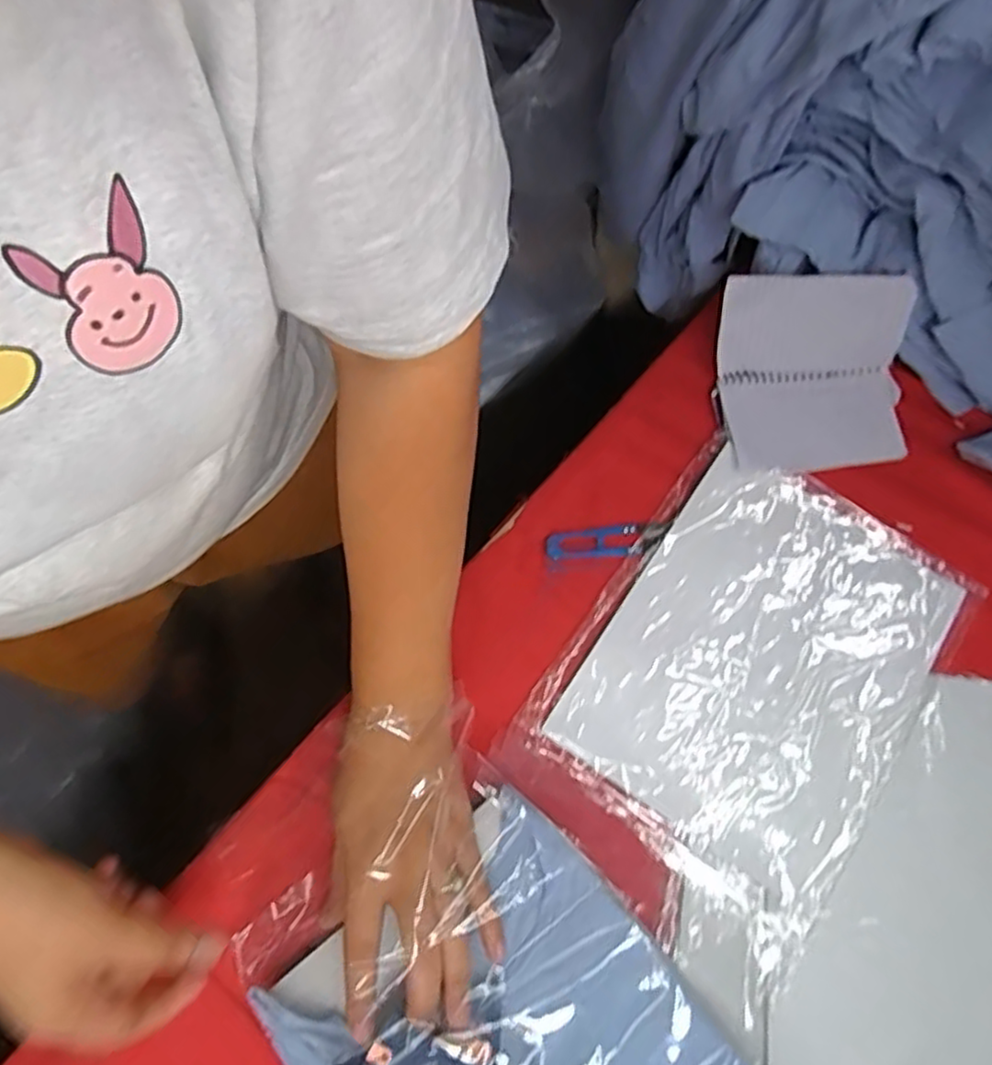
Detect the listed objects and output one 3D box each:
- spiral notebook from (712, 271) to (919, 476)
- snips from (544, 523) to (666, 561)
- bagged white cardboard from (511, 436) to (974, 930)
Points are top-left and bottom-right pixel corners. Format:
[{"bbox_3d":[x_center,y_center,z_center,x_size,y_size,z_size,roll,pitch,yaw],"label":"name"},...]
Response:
[{"bbox_3d":[0.243,-0.123,0.527,0.141,0.040,0.144,0,98,2],"label":"spiral notebook"},{"bbox_3d":[0.081,0.006,0.512,0.088,0.004,0.026,-3,76,-4],"label":"snips"},{"bbox_3d":[0.182,0.089,0.481,0.218,0.014,0.281,36,74,11],"label":"bagged white cardboard"}]

